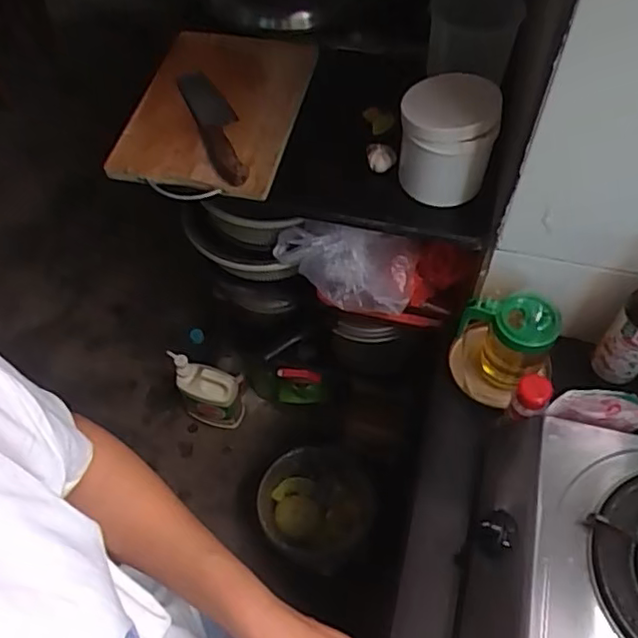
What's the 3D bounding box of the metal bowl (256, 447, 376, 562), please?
[{"bbox_3d":[-0.010,0.403,1.403,0.251,0.092,0.238,0,57,0],"label":"metal bowl"}]

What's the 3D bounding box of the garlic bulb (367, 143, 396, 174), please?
[{"bbox_3d":[0.092,-0.237,0.937,0.043,0.038,0.036,5,57,3],"label":"garlic bulb"}]

